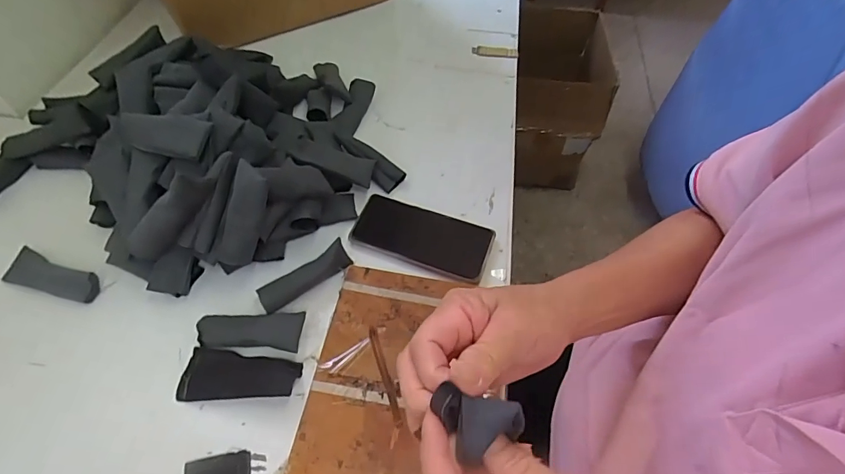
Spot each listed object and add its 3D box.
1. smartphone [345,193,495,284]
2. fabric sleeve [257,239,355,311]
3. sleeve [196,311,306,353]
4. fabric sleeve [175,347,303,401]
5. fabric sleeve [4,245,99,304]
[{"bbox_3d":[-0.001,0.000,0.519,0.162,0.013,0.079,17,58,10],"label":"smartphone"},{"bbox_3d":[-0.126,0.042,0.469,0.101,0.031,0.027,-32,63,-20],"label":"fabric sleeve"},{"bbox_3d":[-0.173,0.093,0.441,0.101,0.013,0.039,3,57,1],"label":"sleeve"},{"bbox_3d":[-0.176,0.132,0.417,0.110,0.012,0.048,3,57,1],"label":"fabric sleeve"},{"bbox_3d":[-0.399,0.043,0.467,0.109,0.020,0.038,18,58,10],"label":"fabric sleeve"}]

